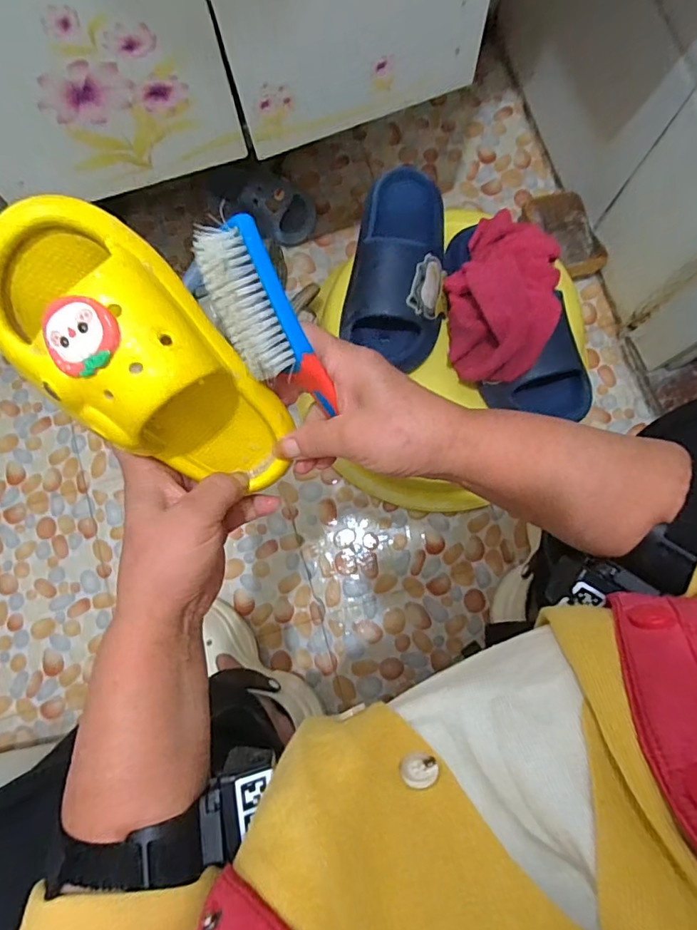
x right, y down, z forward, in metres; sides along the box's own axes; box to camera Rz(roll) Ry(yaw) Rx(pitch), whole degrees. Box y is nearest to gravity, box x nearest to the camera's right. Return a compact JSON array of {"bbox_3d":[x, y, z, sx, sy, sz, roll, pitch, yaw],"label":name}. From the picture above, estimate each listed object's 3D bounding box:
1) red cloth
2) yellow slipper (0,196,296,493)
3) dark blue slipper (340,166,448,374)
[{"bbox_3d":[0.176,-0.206,0.584,0.119,0.089,0.207,16,82,4],"label":"red cloth"},{"bbox_3d":[-0.097,-0.044,0.280,0.073,0.194,0.089,27,76,45],"label":"yellow slipper"},{"bbox_3d":[0.063,-0.248,0.632,0.123,0.093,0.257,9,81,3],"label":"dark blue slipper"}]

